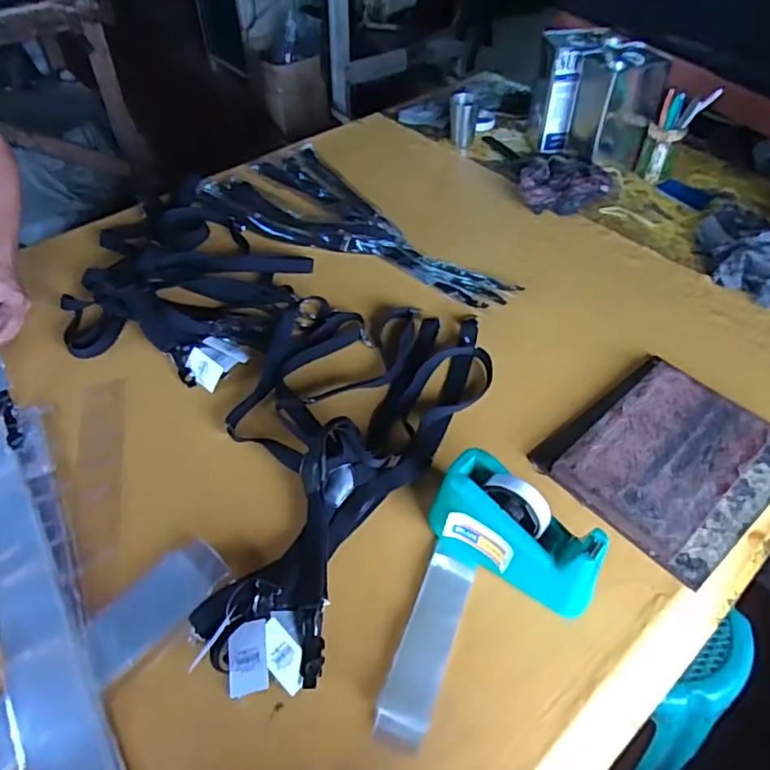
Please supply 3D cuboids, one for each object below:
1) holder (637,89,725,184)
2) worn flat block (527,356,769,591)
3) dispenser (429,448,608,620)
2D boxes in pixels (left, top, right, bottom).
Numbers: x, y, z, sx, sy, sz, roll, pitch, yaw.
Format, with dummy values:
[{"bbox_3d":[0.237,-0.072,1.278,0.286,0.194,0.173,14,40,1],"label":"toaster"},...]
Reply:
[{"bbox_3d":[0.615,-0.528,1.254,0.103,0.178,0.069,-16,53,-15],"label":"holder"},{"bbox_3d":[0.386,0.095,0.805,0.282,0.042,0.245,-34,59,-26],"label":"worn flat block"},{"bbox_3d":[0.153,0.171,0.682,0.203,0.107,0.086,33,57,22],"label":"dispenser"}]

